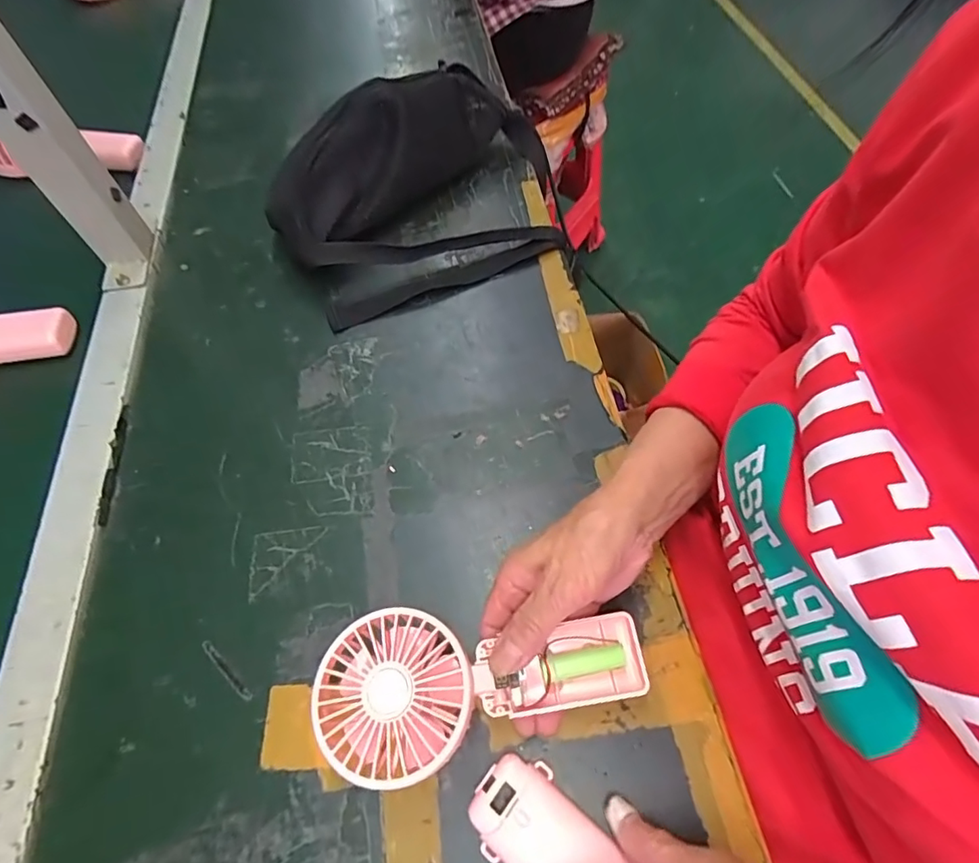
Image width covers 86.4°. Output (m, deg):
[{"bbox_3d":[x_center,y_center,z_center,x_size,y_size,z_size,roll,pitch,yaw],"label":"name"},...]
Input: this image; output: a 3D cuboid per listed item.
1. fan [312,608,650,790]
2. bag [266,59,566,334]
[{"bbox_3d":[-0.004,0.141,0.300,0.182,0.029,0.082,-6,60,-9],"label":"fan"},{"bbox_3d":[-0.058,-0.245,0.507,0.300,0.096,0.217,-26,63,-12],"label":"bag"}]

